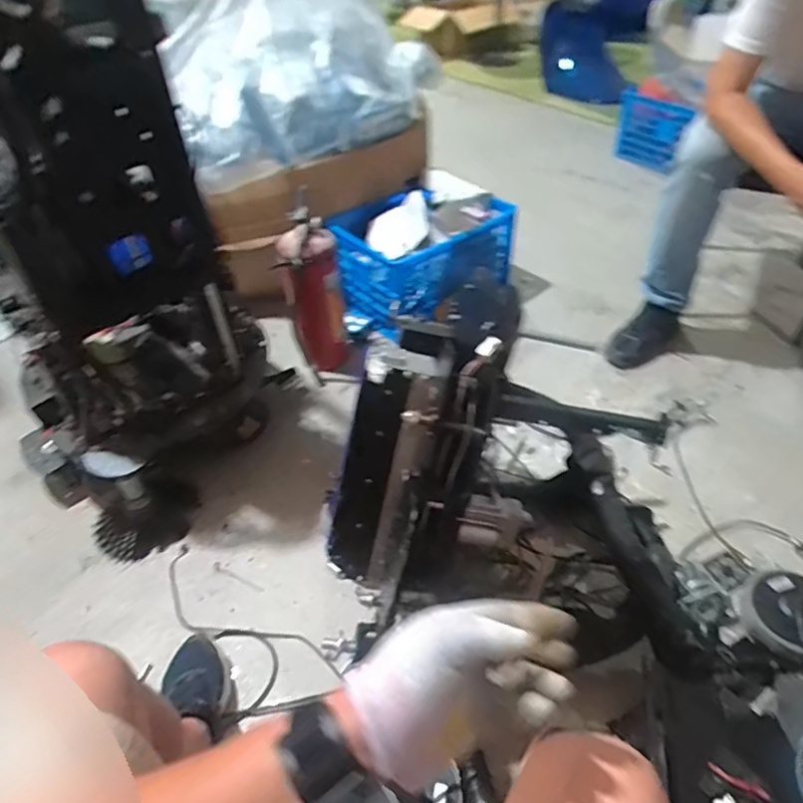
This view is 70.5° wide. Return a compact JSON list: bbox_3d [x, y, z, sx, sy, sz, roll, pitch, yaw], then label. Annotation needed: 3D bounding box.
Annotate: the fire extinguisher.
[{"bbox_3d":[-0.228,-0.275,1.481,0.142,0.393,0.121,-10,41,-7],"label":"fire extinguisher"}]

